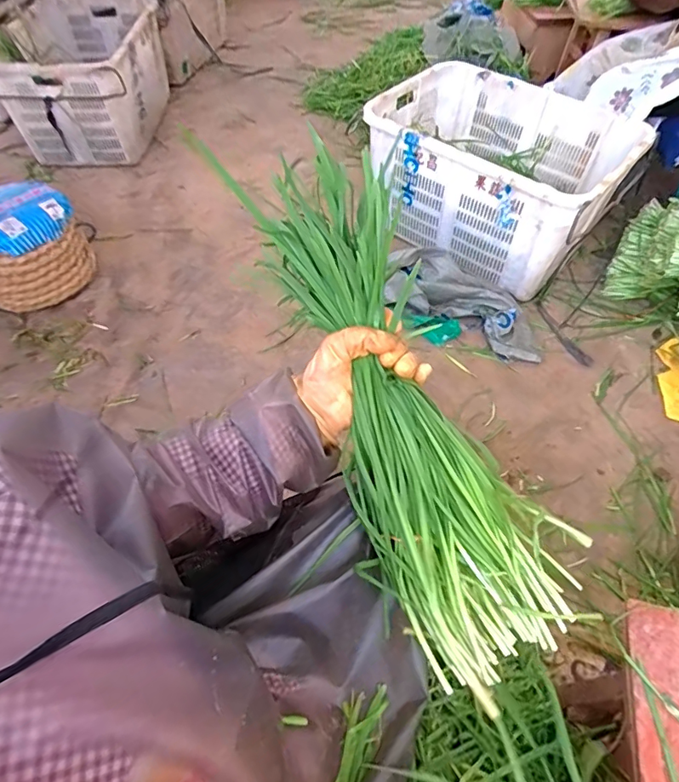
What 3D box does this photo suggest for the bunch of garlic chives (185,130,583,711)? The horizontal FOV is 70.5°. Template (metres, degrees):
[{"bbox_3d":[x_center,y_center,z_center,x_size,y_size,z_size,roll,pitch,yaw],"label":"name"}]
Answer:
[{"bbox_3d":[0.052,0.011,0.426,0.134,0.108,0.450,-22,81,-15],"label":"bunch of garlic chives"}]

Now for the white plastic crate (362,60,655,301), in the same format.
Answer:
[{"bbox_3d":[0.453,-0.641,1.415,0.663,0.305,0.506,37,62,23],"label":"white plastic crate"}]

